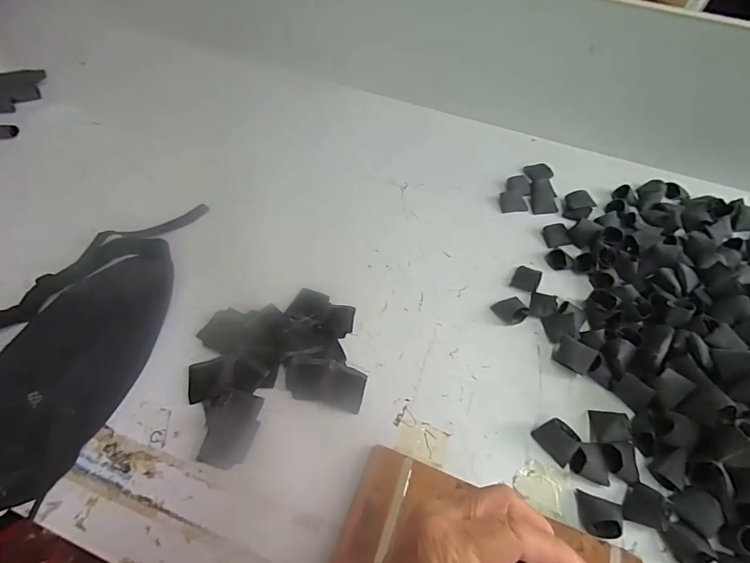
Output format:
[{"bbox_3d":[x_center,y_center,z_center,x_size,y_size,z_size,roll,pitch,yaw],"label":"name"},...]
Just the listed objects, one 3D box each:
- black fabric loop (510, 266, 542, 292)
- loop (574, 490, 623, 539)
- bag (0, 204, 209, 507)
[{"bbox_3d":[0.222,-0.005,0.581,0.036,0.018,0.040,30,57,18],"label":"black fabric loop"},{"bbox_3d":[0.227,0.236,0.402,0.040,0.017,0.036,20,54,11],"label":"loop"},{"bbox_3d":[-0.359,0.026,0.479,0.213,0.073,0.424,16,54,8],"label":"bag"}]

